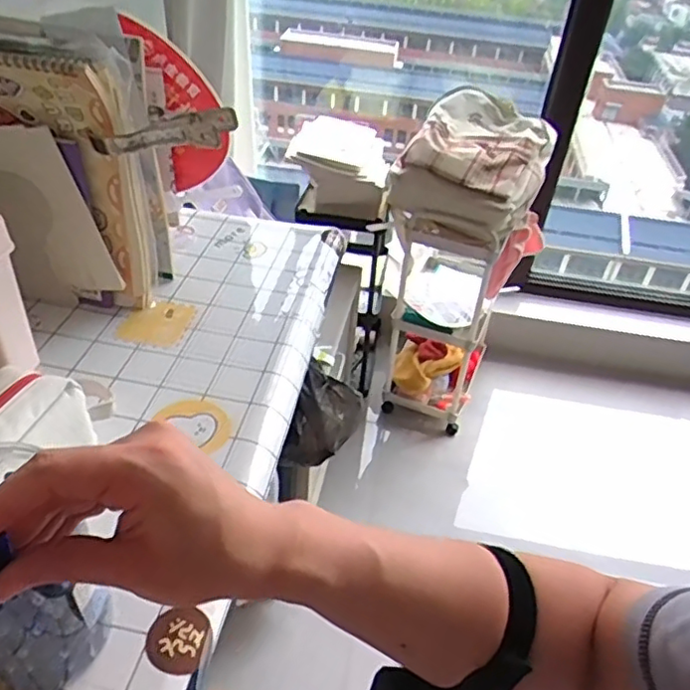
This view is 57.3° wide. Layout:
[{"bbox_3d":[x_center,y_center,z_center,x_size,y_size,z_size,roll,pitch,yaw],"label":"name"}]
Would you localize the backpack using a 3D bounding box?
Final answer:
[{"bbox_3d":[0.289,-0.391,1.410,0.288,0.208,0.372,17,45,14],"label":"backpack"}]

